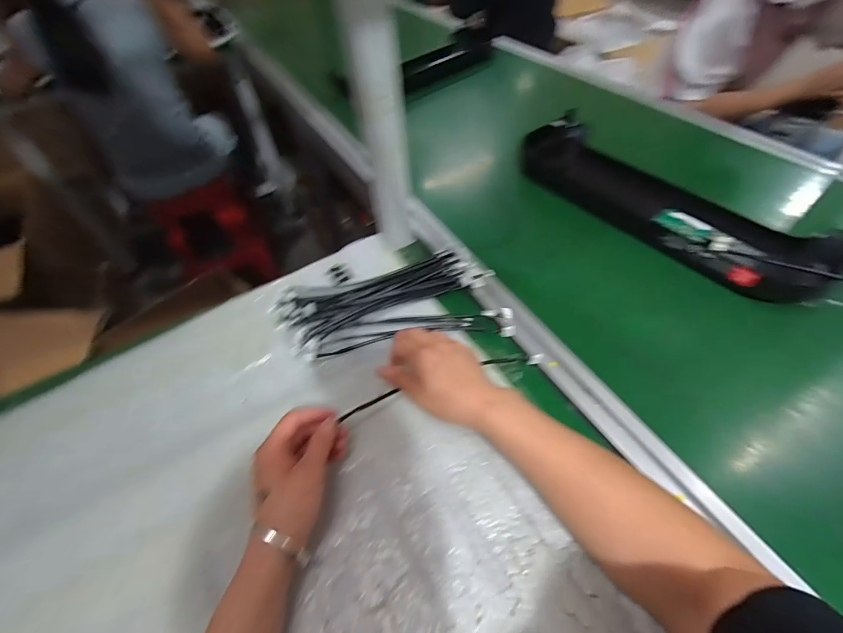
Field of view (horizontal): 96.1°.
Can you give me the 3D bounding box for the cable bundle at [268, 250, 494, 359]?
[{"bbox_3d":[-0.045,-0.019,0.496,0.281,0.026,0.125,-16,52,-8],"label":"cable bundle"}]

